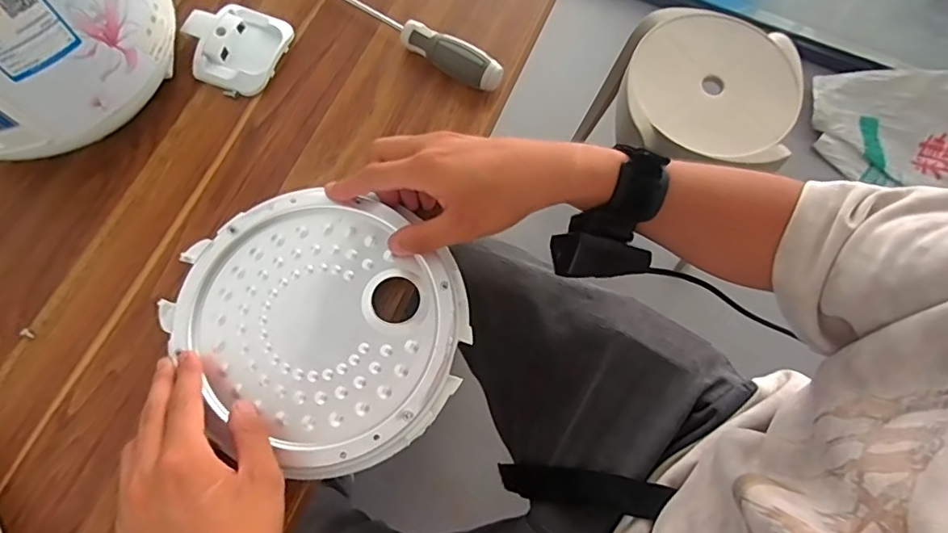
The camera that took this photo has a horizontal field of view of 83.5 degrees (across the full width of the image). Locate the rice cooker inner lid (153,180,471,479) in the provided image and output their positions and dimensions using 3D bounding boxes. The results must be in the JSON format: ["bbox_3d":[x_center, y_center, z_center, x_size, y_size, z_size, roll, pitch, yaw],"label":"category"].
[{"bbox_3d":[-0.100,0.034,0.362,0.166,0.021,0.189,-41,76,-14],"label":"rice cooker inner lid"}]

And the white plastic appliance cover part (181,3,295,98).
[{"bbox_3d":[-0.194,-0.180,0.432,0.074,0.022,0.076,12,71,3],"label":"white plastic appliance cover part"}]

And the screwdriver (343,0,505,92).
[{"bbox_3d":[-0.057,-0.193,0.439,0.180,0.024,0.024,32,73,10],"label":"screwdriver"}]

